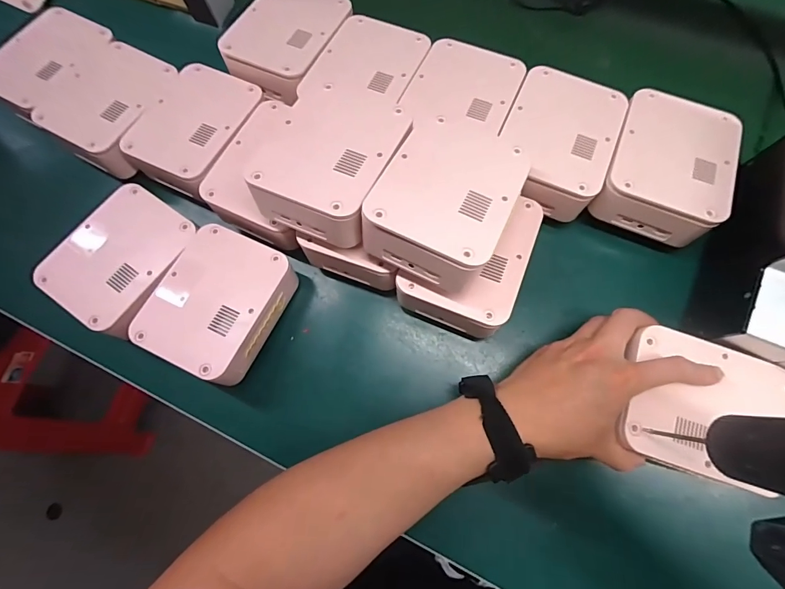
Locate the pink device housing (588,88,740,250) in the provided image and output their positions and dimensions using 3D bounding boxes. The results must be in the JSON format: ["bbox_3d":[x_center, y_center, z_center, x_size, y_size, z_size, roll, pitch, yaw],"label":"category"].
[{"bbox_3d":[0.252,-0.117,0.370,0.099,0.063,0.133,22,77,9],"label":"pink device housing"}]

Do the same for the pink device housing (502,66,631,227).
[{"bbox_3d":[0.155,-0.143,0.380,0.098,0.063,0.127,22,77,9],"label":"pink device housing"}]

